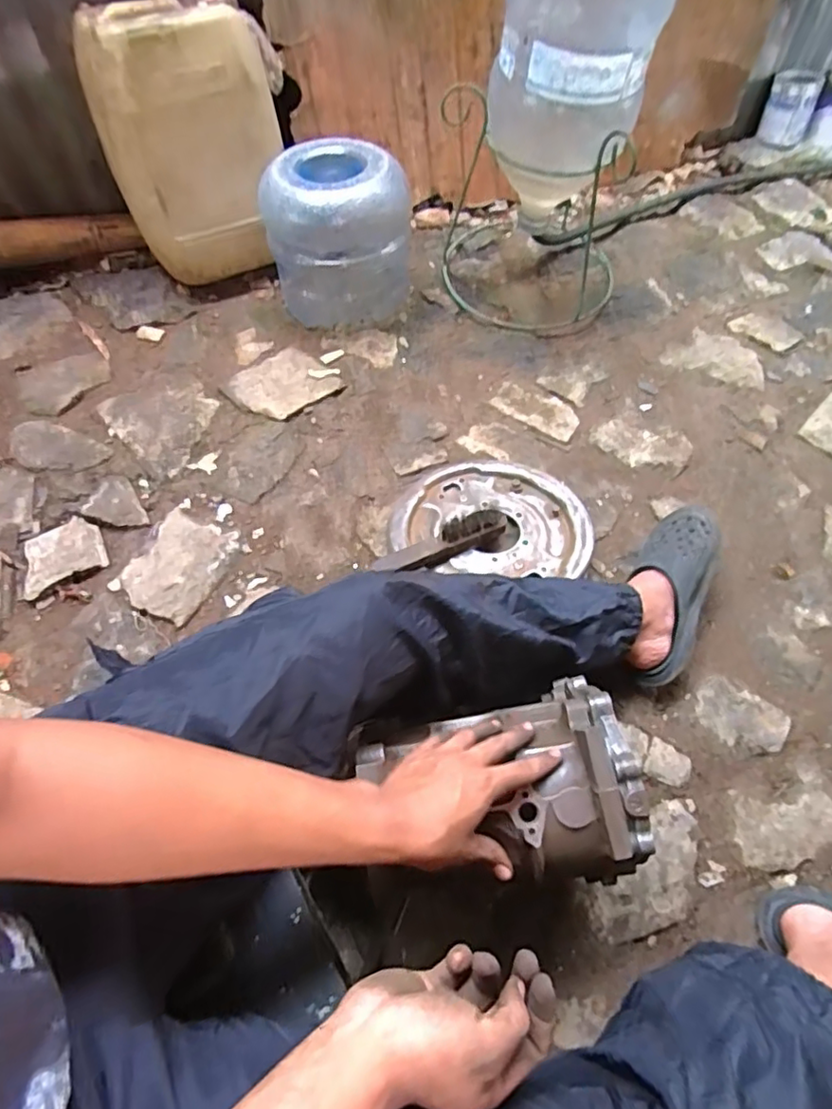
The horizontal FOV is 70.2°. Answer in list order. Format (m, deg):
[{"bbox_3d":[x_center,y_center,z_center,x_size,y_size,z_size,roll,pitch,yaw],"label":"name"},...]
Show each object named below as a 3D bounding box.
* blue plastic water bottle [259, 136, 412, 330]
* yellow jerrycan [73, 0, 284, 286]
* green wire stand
[{"bbox_3d":[-0.138,-0.579,1.088,0.257,0.238,0.218,-4,61,-3],"label":"blue plastic water bottle"},{"bbox_3d":[-0.388,-0.735,1.064,0.316,0.389,0.203,-25,56,-14],"label":"yellow jerrycan"},{"bbox_3d":[0.224,-0.675,1.111,0.374,0.305,0.384,20,63,10],"label":"green wire stand"}]

